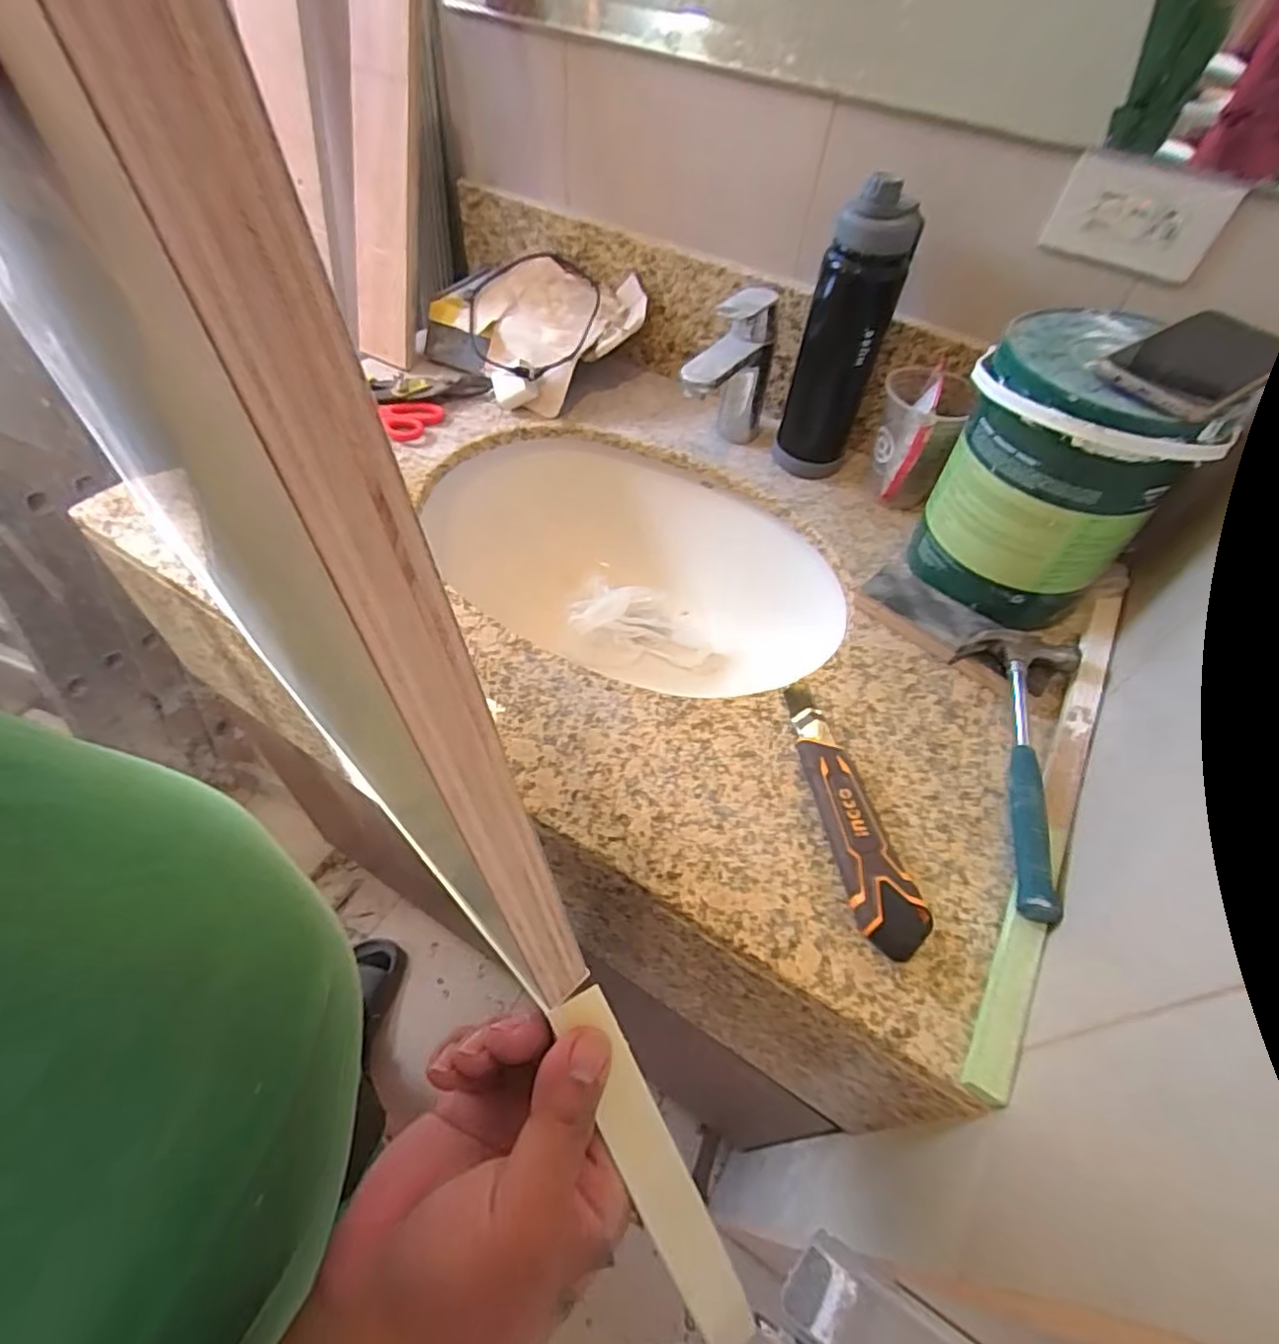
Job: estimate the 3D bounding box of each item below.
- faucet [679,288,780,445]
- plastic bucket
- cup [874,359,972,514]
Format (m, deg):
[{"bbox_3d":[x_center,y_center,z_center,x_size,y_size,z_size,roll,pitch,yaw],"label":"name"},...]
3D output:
[{"bbox_3d":[0.092,-0.300,0.697,0.052,0.162,0.139,25,55,14],"label":"faucet"},{"bbox_3d":[0.351,-0.168,0.571,0.171,0.209,0.173,31,57,19],"label":"plastic bucket"},{"bbox_3d":[0.287,-0.246,0.686,0.080,0.119,0.088,22,54,12],"label":"cup"}]

